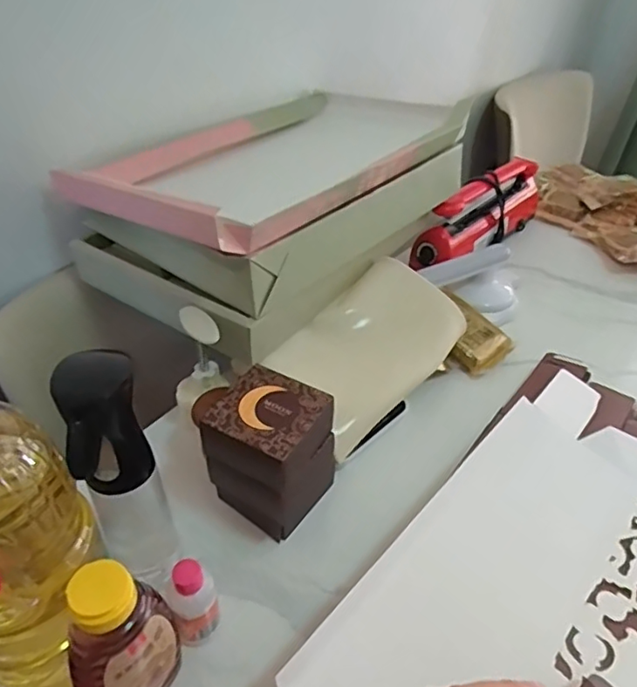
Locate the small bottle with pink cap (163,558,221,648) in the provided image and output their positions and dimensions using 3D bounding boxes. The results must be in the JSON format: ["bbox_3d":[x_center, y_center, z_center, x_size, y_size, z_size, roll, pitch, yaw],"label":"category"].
[{"bbox_3d":[-0.101,0.212,0.467,0.035,0.089,0.031,-29,49,-31],"label":"small bottle with pink cap"}]

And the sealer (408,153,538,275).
[{"bbox_3d":[0.275,-0.216,0.943,0.310,0.113,0.064,-31,50,-33],"label":"sealer"}]

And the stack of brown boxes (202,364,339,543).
[{"bbox_3d":[-0.044,0.105,0.552,0.089,0.133,0.099,23,45,23],"label":"stack of brown boxes"}]

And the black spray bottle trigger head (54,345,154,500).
[{"bbox_3d":[-0.149,0.061,0.410,0.050,0.102,0.054,-14,43,-18],"label":"black spray bottle trigger head"}]

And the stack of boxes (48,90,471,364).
[{"bbox_3d":[-0.053,-0.206,0.779,0.325,0.147,0.501,30,48,29],"label":"stack of boxes"}]

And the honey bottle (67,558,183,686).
[{"bbox_3d":[-0.139,0.215,0.411,0.047,0.151,0.075,24,45,24],"label":"honey bottle"}]

